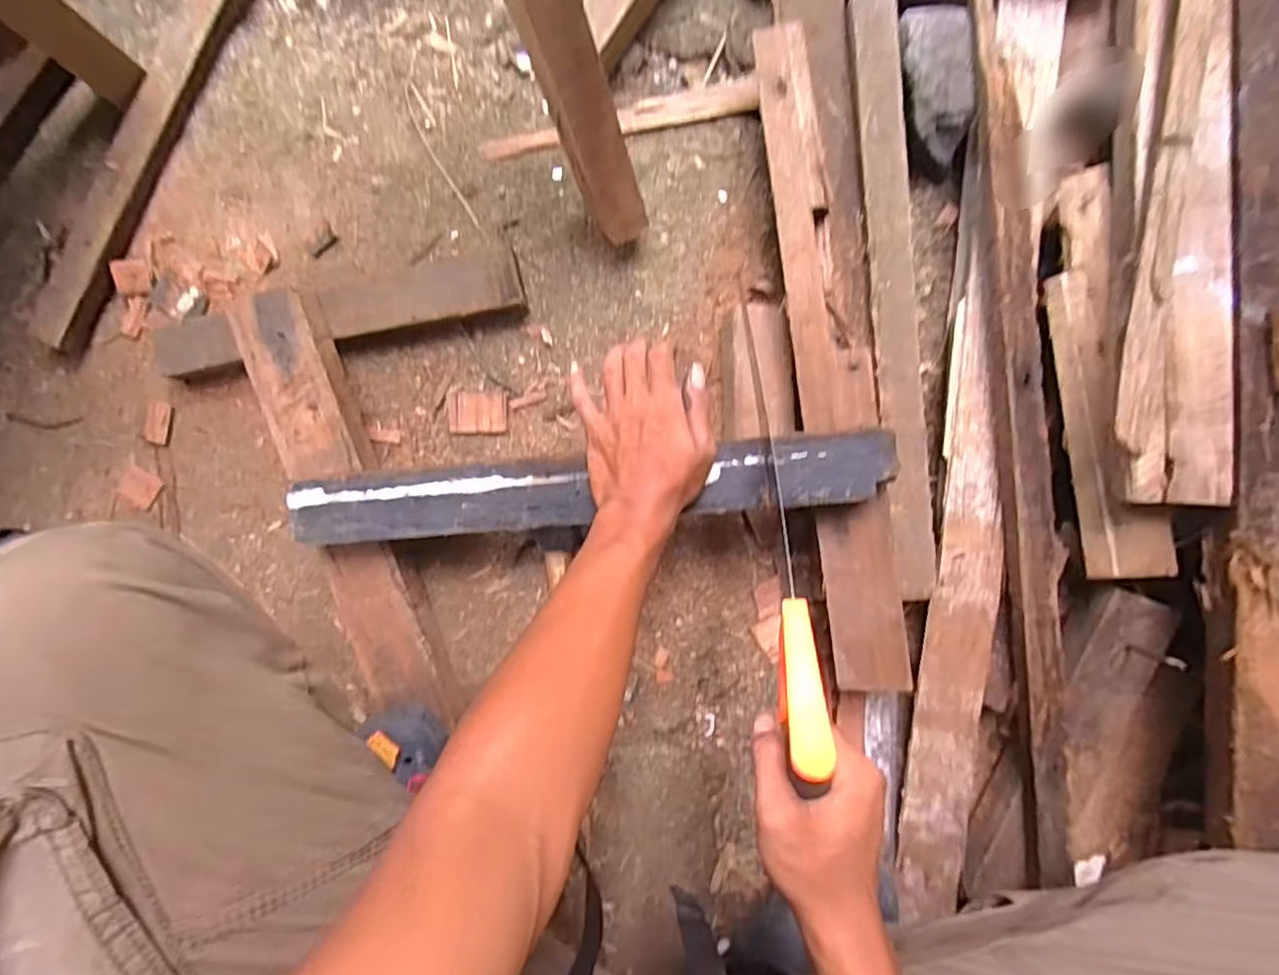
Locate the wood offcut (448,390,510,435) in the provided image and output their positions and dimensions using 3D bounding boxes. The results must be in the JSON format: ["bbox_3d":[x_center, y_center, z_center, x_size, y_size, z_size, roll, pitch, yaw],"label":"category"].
[{"bbox_3d":[-0.154,-0.071,0.607,0.056,0.006,0.040,1,91,0],"label":"wood offcut"}]

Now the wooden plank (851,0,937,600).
[{"bbox_3d":[0.223,-0.166,0.551,0.038,0.017,0.519,-5,93,2],"label":"wooden plank"}]

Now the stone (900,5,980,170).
[{"bbox_3d":[0.258,-0.353,0.553,0.058,0.036,0.122,-9,92,2],"label":"stone"}]

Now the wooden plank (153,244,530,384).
[{"bbox_3d":[-0.275,-0.156,0.589,0.335,0.045,0.056,-15,90,0],"label":"wooden plank"}]

